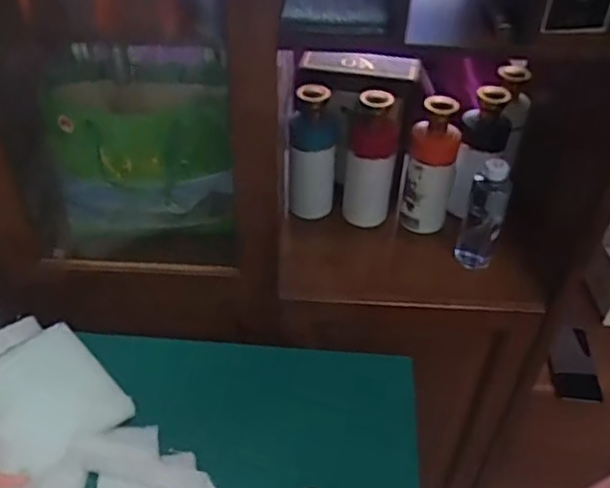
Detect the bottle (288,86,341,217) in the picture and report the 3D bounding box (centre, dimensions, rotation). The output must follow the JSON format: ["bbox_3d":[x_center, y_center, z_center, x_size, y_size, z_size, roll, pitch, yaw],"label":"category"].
[{"bbox_3d":[0.014,-0.149,1.018,0.077,0.214,0.071,0,43,-2],"label":"bottle"}]

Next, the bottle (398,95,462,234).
[{"bbox_3d":[0.196,-0.112,0.993,0.078,0.247,0.074,14,44,13],"label":"bottle"}]

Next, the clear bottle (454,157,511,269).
[{"bbox_3d":[0.276,-0.049,0.954,0.058,0.207,0.053,15,44,15],"label":"clear bottle"}]

